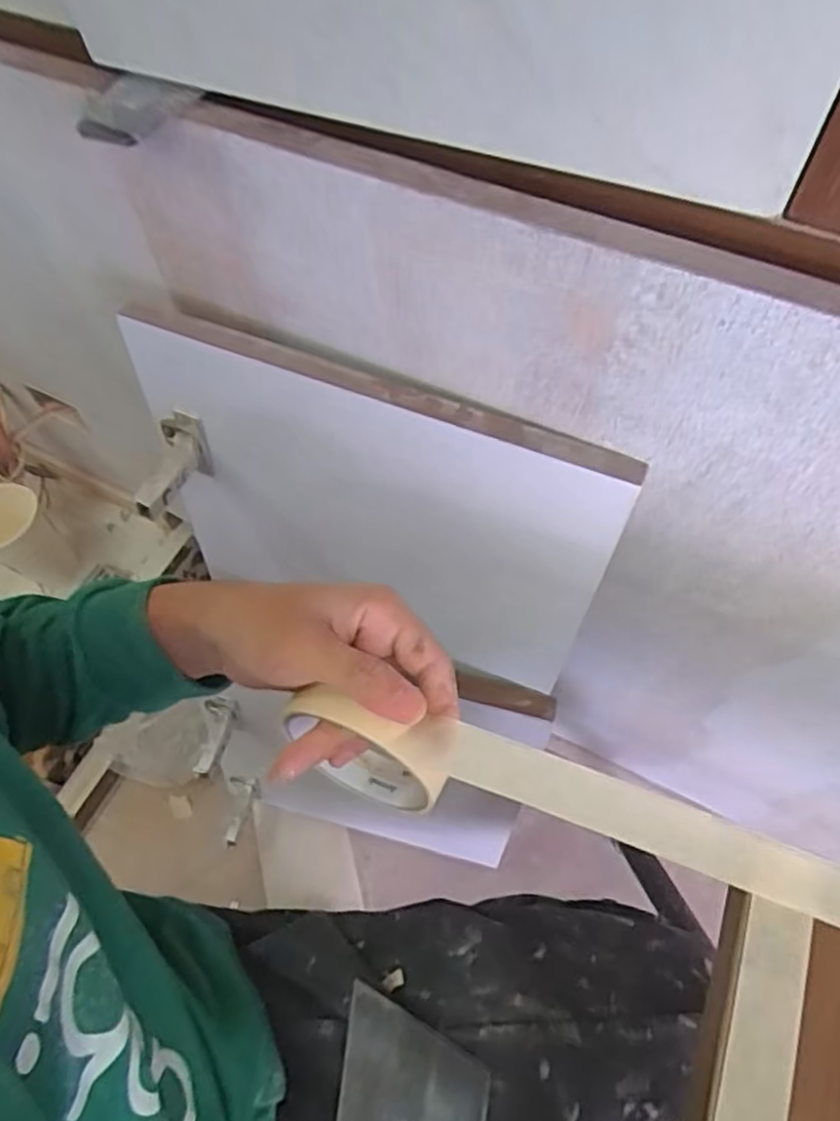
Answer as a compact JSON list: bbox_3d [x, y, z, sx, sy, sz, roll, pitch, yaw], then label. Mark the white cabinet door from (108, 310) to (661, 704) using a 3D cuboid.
[{"bbox_3d":[-0.035,-0.026,0.507,0.319,0.251,0.019,20,53,9],"label":"white cabinet door"}]

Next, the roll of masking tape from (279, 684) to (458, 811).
[{"bbox_3d":[-0.026,0.099,0.353,0.083,0.085,0.031,12,64,9],"label":"roll of masking tape"}]

